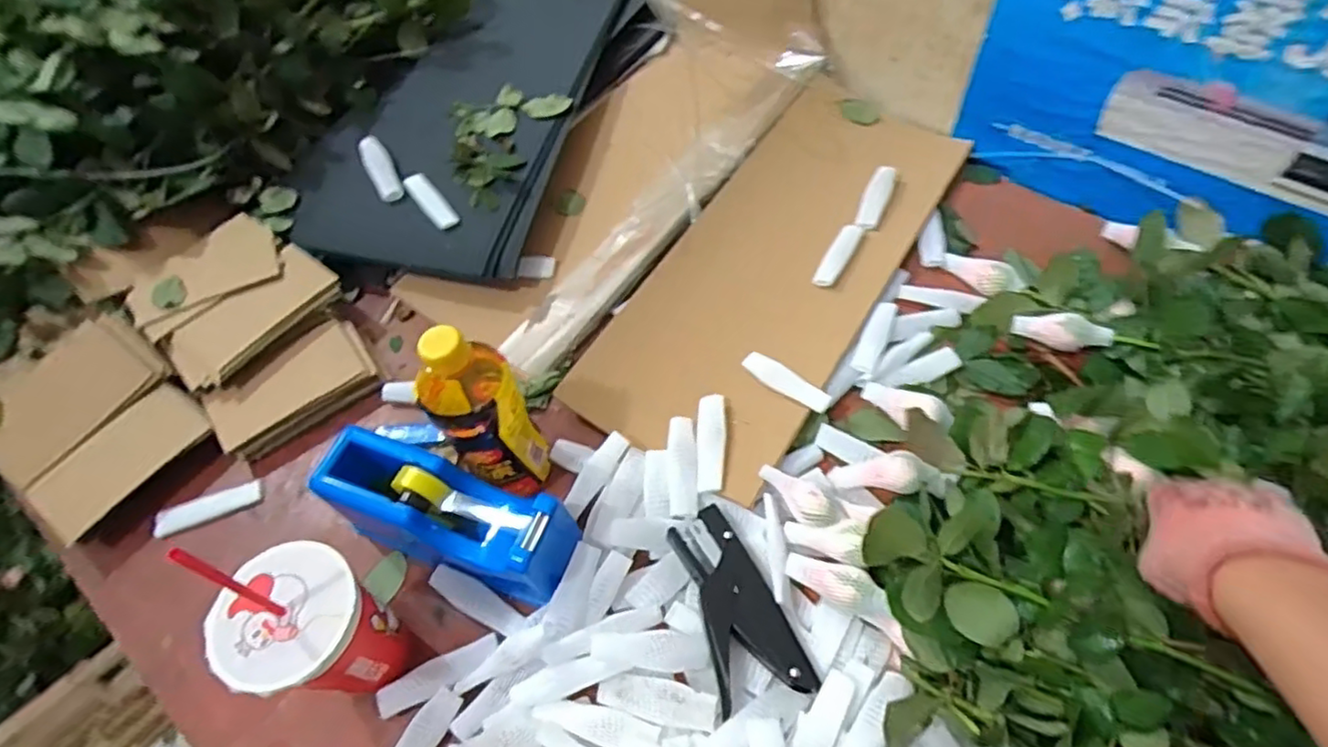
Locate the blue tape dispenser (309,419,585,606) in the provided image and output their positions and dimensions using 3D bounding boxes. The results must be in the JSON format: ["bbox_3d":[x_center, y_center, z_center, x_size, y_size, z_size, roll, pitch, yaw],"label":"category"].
[{"bbox_3d":[-0.171,0.105,0.520,0.187,0.084,0.068,17,60,14],"label":"blue tape dispenser"}]

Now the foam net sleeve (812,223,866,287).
[{"bbox_3d":[0.181,-0.124,0.690,0.025,0.006,0.095,26,63,18],"label":"foam net sleeve"}]

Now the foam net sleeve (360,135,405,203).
[{"bbox_3d":[-0.313,-0.226,0.733,0.026,0.023,0.101,-25,60,-12],"label":"foam net sleeve"}]

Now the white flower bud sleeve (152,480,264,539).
[{"bbox_3d":[-0.409,0.120,0.597,0.090,0.009,0.025,-20,59,-9],"label":"white flower bud sleeve"}]

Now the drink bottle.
[{"bbox_3d":[-0.142,0.031,0.515,0.066,0.180,0.070,-2,58,2],"label":"drink bottle"}]

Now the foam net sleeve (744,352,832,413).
[{"bbox_3d":[0.110,0.008,0.604,0.024,0.019,0.089,-40,64,-20],"label":"foam net sleeve"}]

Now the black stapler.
[{"bbox_3d":[0.056,0.170,0.502,0.068,0.020,0.145,-15,58,-6],"label":"black stapler"}]

